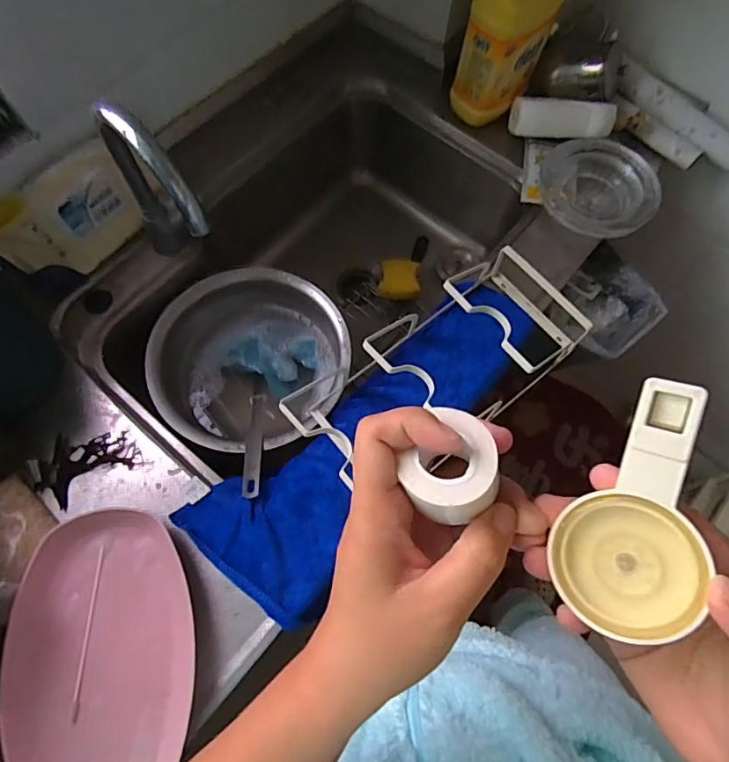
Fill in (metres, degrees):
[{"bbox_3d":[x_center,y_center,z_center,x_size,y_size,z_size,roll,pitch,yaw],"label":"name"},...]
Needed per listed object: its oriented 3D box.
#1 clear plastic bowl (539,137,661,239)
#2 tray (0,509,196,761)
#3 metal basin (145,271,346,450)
[{"bbox_3d":[0.368,-0.313,0.806,0.186,0.061,0.191,-17,69,-9],"label":"clear plastic bowl"},{"bbox_3d":[-0.283,0.297,0.531,0.179,0.036,0.301,-5,68,-4],"label":"tray"},{"bbox_3d":[-0.175,-0.031,0.785,0.290,0.099,0.286,1,68,-2],"label":"metal basin"}]

